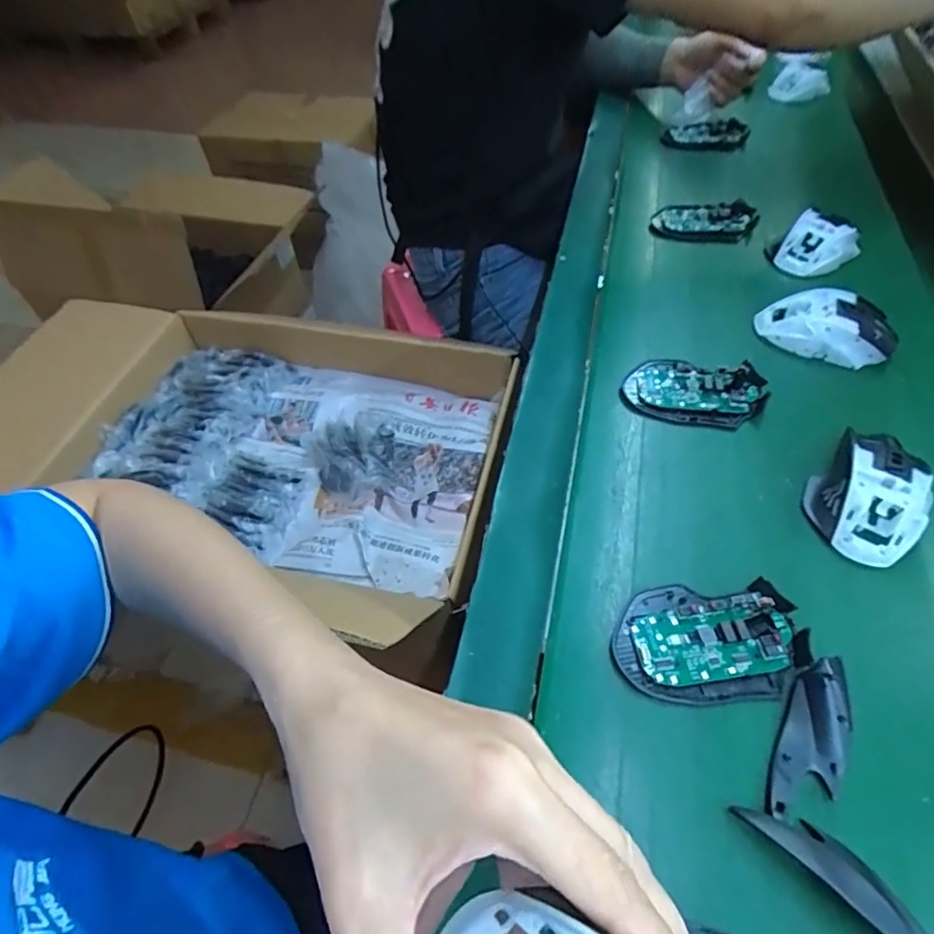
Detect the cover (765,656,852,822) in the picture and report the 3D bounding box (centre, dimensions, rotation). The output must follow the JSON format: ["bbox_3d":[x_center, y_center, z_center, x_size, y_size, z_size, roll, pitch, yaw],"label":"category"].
[{"bbox_3d":[0.194,0.152,0.299,0.033,0.015,0.092,28,59,20],"label":"cover"}]

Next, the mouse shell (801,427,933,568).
[{"bbox_3d":[0.294,0.017,0.388,0.072,0.037,0.108,32,60,22],"label":"mouse shell"}]

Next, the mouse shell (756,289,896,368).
[{"bbox_3d":[0.333,-0.130,0.494,0.116,0.035,0.060,20,56,15],"label":"mouse shell"}]

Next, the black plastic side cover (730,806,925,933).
[{"bbox_3d":[0.184,0.200,0.262,0.100,0.015,0.030,38,63,25],"label":"black plastic side cover"}]

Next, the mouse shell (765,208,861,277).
[{"bbox_3d":[0.368,-0.237,0.572,0.076,0.039,0.067,-30,59,-20],"label":"mouse shell"}]

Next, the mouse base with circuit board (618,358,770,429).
[{"bbox_3d":[0.195,-0.065,0.462,0.113,0.021,0.064,15,55,12],"label":"mouse base with circuit board"}]

